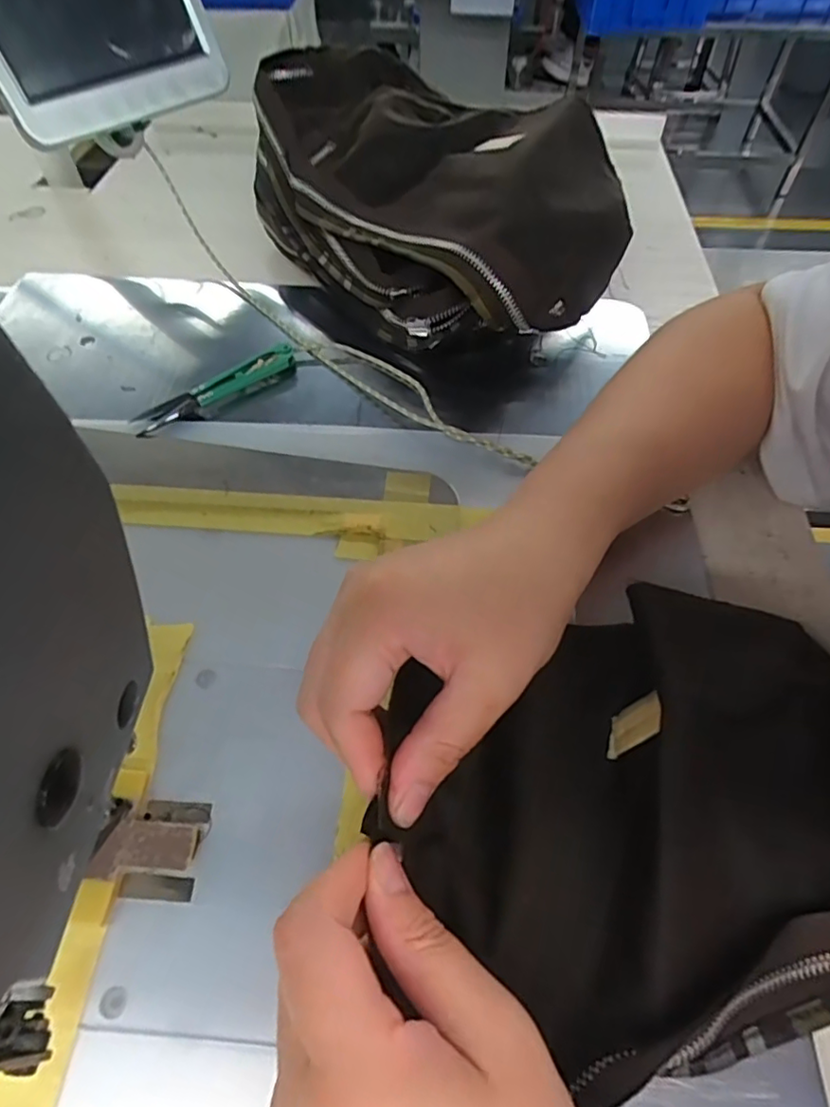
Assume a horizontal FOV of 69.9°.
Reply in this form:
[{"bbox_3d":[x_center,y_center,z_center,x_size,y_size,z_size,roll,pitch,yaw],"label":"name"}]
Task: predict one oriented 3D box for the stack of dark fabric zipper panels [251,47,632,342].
[{"bbox_3d":[0.000,-0.246,0.413,0.168,0.095,0.288,-35,63,-21],"label":"stack of dark fabric zipper panels"}]

